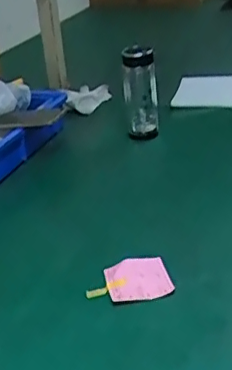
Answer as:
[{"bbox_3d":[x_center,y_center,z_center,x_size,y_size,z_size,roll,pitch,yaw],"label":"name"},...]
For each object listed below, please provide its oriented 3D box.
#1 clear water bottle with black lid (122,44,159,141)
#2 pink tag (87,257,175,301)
[{"bbox_3d":[0.050,-0.188,1.183,0.069,0.178,0.069,-4,28,5],"label":"clear water bottle with black lid"},{"bbox_3d":[0.017,0.127,0.776,0.109,0.014,0.072,-11,28,-8],"label":"pink tag"}]

